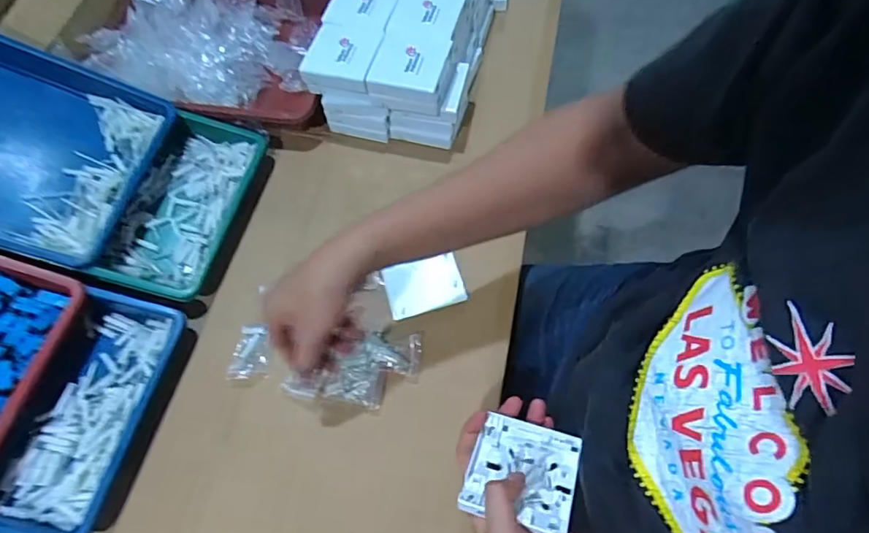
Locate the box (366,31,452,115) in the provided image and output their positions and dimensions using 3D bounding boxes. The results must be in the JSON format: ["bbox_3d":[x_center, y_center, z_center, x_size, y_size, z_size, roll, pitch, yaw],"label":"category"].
[{"bbox_3d":[-0.028,-0.235,0.602,0.083,0.047,0.080,13,65,9],"label":"box"}]

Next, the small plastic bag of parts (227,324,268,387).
[{"bbox_3d":[-0.200,0.095,0.540,0.037,0.014,0.067,1,64,4],"label":"small plastic bag of parts"}]

